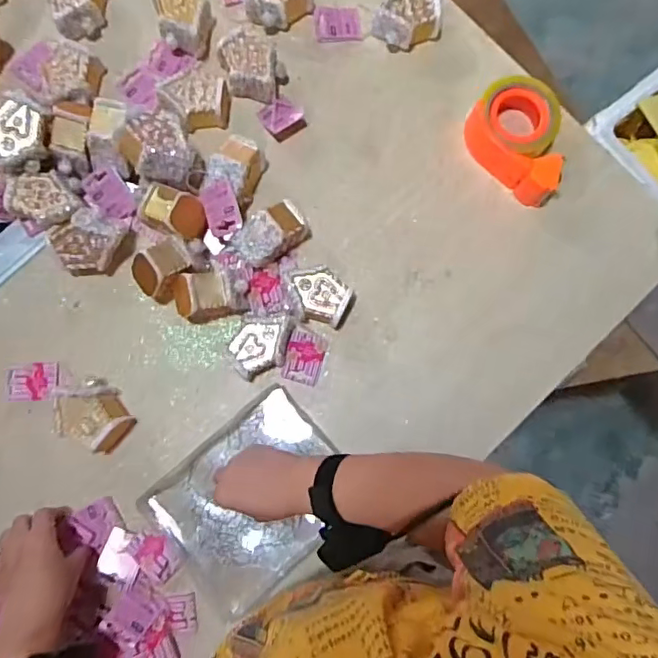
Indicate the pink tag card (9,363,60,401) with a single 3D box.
[{"bbox_3d":[-0.357,0.064,0.682,0.055,0.004,0.045,0,91,-14],"label":"pink tag card"}]

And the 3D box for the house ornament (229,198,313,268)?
[{"bbox_3d":[-0.069,-0.111,0.674,0.088,0.064,0.045,-39,86,-6],"label":"house ornament"}]

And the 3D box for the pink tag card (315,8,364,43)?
[{"bbox_3d":[0.013,-0.405,0.749,0.060,0.008,0.045,-6,92,-2],"label":"pink tag card"}]

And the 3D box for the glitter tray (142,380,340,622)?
[{"bbox_3d":[-0.084,0.198,0.661,0.211,0.017,0.179,-39,86,-6],"label":"glitter tray"}]

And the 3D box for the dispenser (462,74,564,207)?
[{"bbox_3d":[0.231,-0.232,0.702,0.116,0.055,0.149,-4,83,-3],"label":"dispenser"}]

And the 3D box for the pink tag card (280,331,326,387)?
[{"bbox_3d":[-0.031,0.036,0.688,0.044,0.006,0.058,18,84,-12],"label":"pink tag card"}]

